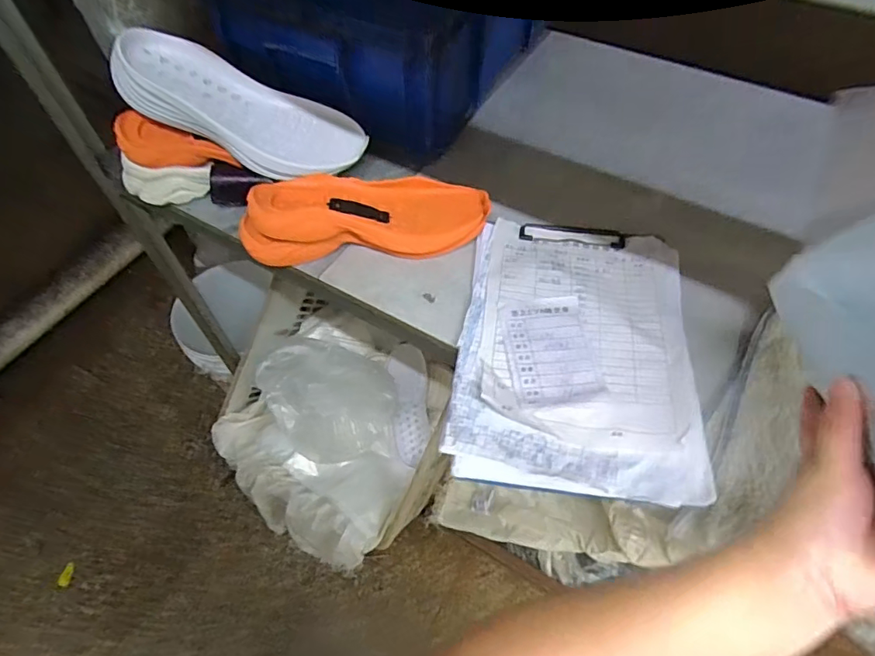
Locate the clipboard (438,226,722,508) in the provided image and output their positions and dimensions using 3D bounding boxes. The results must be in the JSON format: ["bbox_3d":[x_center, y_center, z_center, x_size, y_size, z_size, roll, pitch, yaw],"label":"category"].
[{"bbox_3d":[0.134,0.005,0.501,0.214,0.031,0.304,7,56,6],"label":"clipboard"}]

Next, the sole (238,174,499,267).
[{"bbox_3d":[-0.078,-0.134,0.578,0.273,0.057,0.105,-5,55,-3],"label":"sole"}]

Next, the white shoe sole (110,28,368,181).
[{"bbox_3d":[-0.225,-0.254,0.612,0.281,0.056,0.111,22,59,-9],"label":"white shoe sole"}]

